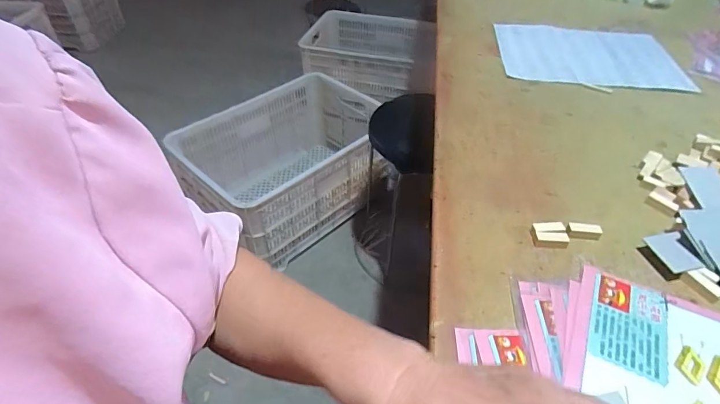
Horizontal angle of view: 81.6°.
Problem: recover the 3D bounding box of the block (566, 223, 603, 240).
[{"bbox_3d":[0.218,0.028,0.405,0.031,0.014,0.012,7,44,6],"label":"block"}]

